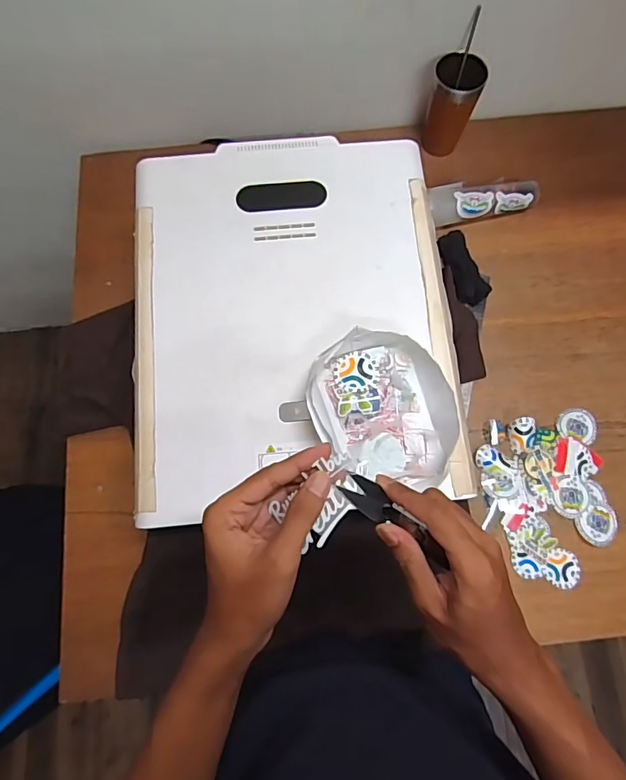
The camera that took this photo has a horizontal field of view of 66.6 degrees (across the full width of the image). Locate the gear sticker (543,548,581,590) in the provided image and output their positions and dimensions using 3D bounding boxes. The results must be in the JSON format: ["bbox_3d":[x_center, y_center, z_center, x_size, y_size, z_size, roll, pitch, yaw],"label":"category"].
[{"bbox_3d":[0.357,0.256,0.681,0.051,0.004,0.052,21,76,6],"label":"gear sticker"}]

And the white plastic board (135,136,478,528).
[{"bbox_3d":[-0.028,-0.107,0.608,0.392,0.022,0.489,-6,75,0],"label":"white plastic board"}]

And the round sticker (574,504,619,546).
[{"bbox_3d":[0.417,0.197,0.694,0.059,0.005,0.053,-36,76,-3],"label":"round sticker"}]

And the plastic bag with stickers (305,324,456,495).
[{"bbox_3d":[0.082,0.025,0.549,0.150,0.049,0.183,-28,76,-7],"label":"plastic bag with stickers"}]

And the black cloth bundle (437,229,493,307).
[{"bbox_3d":[0.248,-0.205,0.793,0.056,0.024,0.131,-14,75,-3],"label":"black cloth bundle"}]

